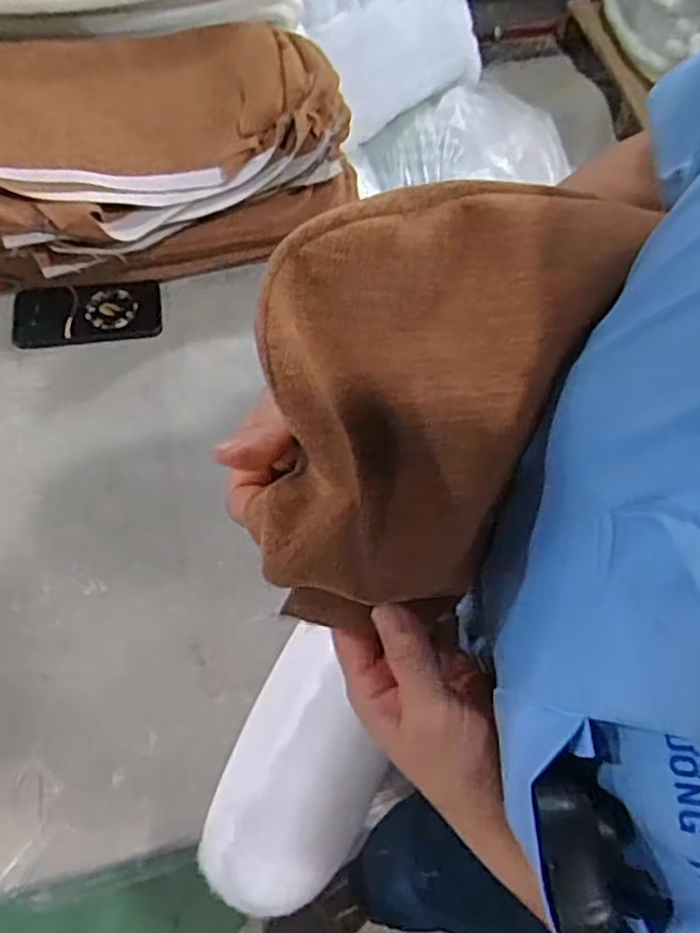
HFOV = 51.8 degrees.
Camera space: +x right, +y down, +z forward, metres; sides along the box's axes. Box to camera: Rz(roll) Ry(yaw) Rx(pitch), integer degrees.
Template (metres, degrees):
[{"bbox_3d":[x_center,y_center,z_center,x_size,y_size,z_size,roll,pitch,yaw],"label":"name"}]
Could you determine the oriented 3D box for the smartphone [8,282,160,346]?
[{"bbox_3d":[-0.308,-0.179,0.843,0.166,0.012,0.076,-6,69,-7],"label":"smartphone"}]

